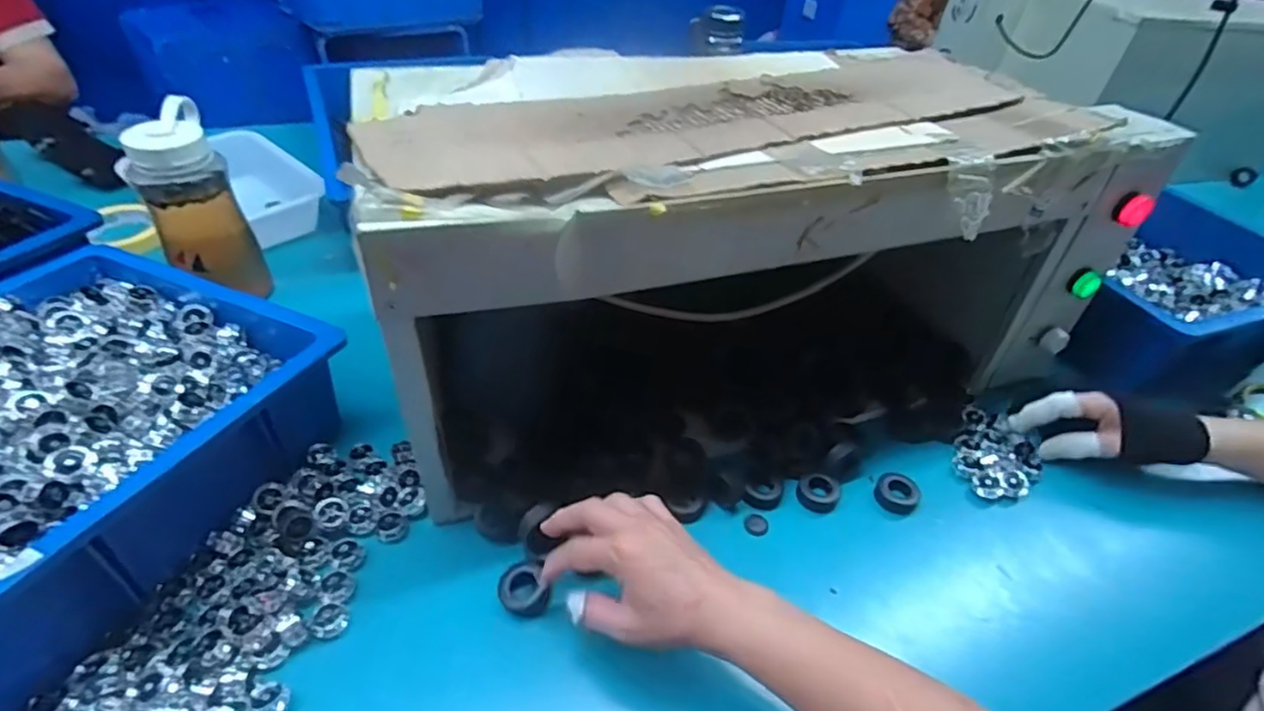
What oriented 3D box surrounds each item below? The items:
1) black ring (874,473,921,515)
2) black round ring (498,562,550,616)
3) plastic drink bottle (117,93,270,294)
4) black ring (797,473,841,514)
[{"bbox_3d":[0.241,0.125,0.555,0.038,0.012,0.036,1,41,-1],"label":"black ring"},{"bbox_3d":[-0.084,0.178,0.470,0.036,0.012,0.042,-23,47,-26],"label":"black round ring"},{"bbox_3d":[-0.469,-0.155,0.660,0.084,0.182,0.092,-21,46,-24],"label":"plastic drink bottle"},{"bbox_3d":[0.166,0.123,0.547,0.036,0.016,0.032,21,44,20],"label":"black ring"}]

